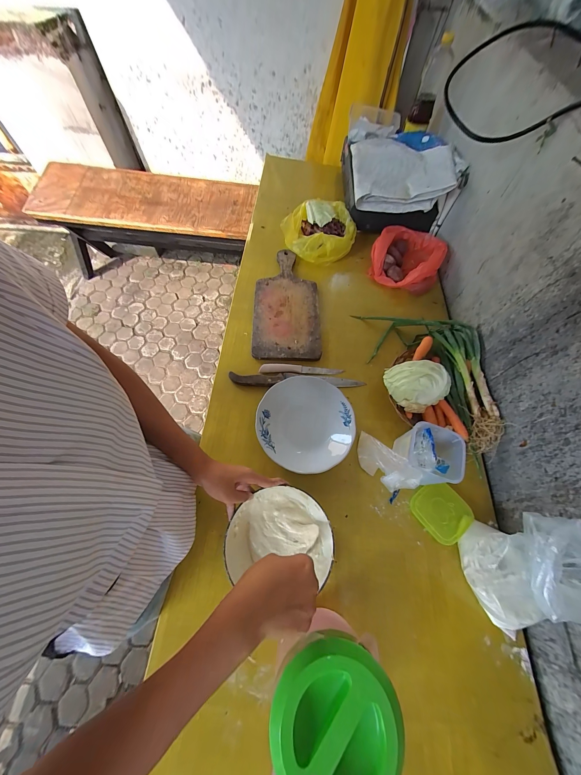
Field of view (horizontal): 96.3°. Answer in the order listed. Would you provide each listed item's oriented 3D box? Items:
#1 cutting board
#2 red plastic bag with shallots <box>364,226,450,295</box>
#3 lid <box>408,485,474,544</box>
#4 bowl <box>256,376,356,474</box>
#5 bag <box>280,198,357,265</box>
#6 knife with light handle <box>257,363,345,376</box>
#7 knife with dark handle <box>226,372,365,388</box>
[{"bbox_3d":[-0.011,-0.225,0.695,0.165,0.025,0.353,0,64,-3],"label":"cutting board"},{"bbox_3d":[0.340,-0.386,0.767,0.189,0.087,0.203,22,65,7],"label":"red plastic bag with shallots"},{"bbox_3d":[0.289,0.234,0.497,0.092,0.015,0.094,-34,71,-18],"label":"lid"},{"bbox_3d":[0.031,0.073,0.539,0.191,0.049,0.196,1,64,-2],"label":"bowl"},{"bbox_3d":[0.084,-0.477,0.795,0.219,0.074,0.207,8,64,1],"label":"bag"},{"bbox_3d":[0.025,-0.043,0.611,0.190,0.012,0.025,0,64,-3],"label":"knife with light handle"},{"bbox_3d":[0.016,-0.019,0.591,0.306,0.031,0.038,1,64,-2],"label":"knife with dark handle"}]

